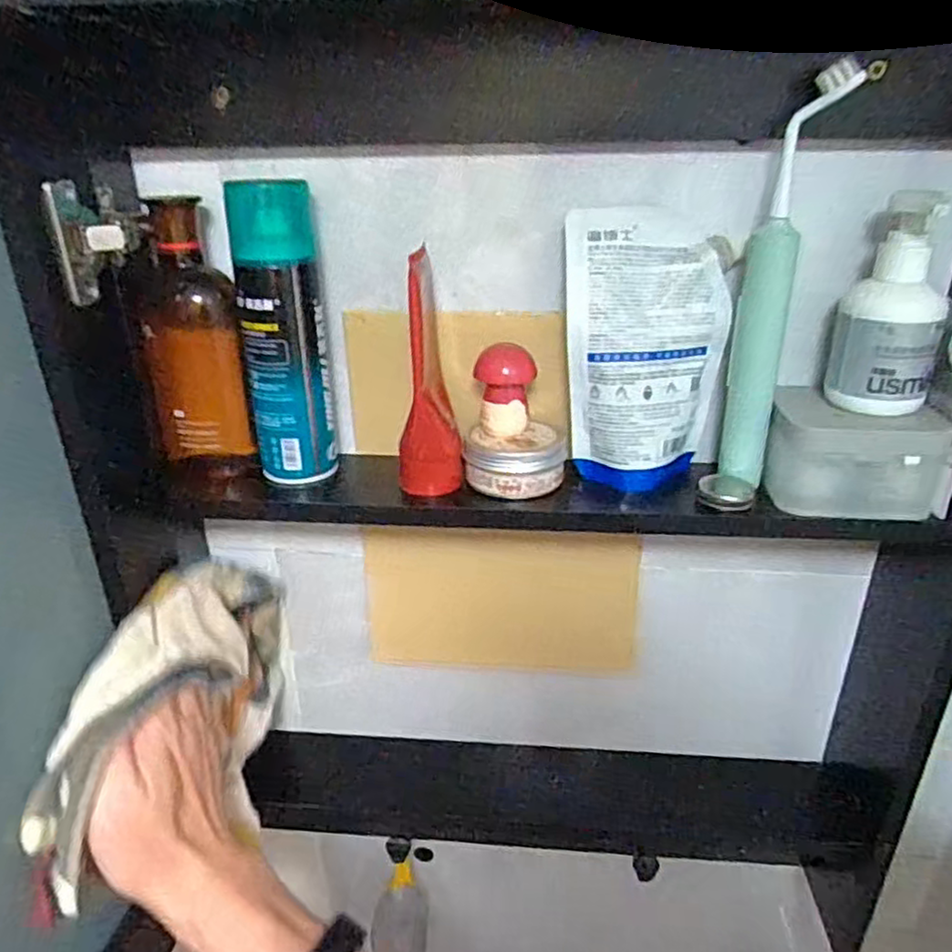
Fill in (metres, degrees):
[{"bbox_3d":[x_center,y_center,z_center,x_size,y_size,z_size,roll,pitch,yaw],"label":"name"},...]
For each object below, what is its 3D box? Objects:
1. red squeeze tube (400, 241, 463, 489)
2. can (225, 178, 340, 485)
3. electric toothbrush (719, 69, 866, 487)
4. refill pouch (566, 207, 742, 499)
[{"bbox_3d":[-0.030,-0.062,0.448,0.041,0.146,0.063,0,25,-1],"label":"red squeeze tube"},{"bbox_3d":[-0.122,-0.089,0.457,0.050,0.185,0.047,-2,25,-5],"label":"can"},{"bbox_3d":[0.176,-0.105,0.415,0.039,0.232,0.031,8,26,17],"label":"electric toothbrush"},{"bbox_3d":[0.106,-0.076,0.446,0.100,0.162,0.046,2,25,4],"label":"refill pouch"}]

